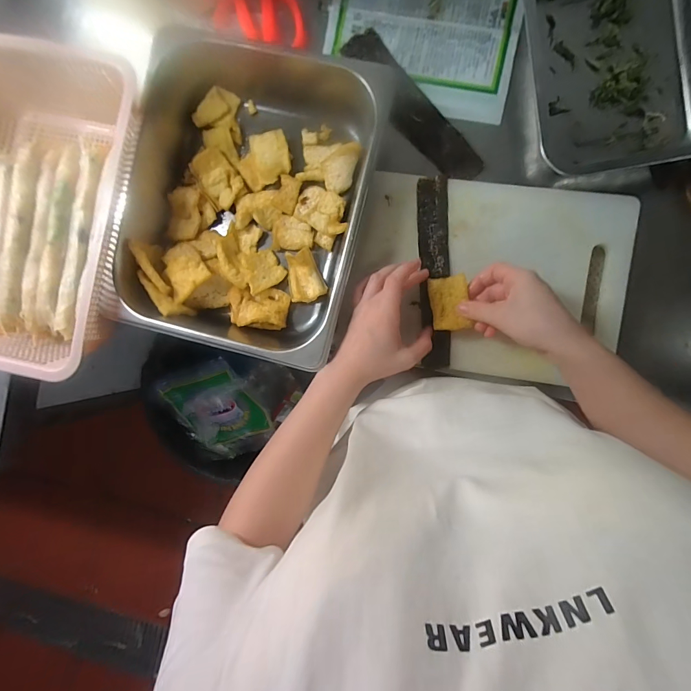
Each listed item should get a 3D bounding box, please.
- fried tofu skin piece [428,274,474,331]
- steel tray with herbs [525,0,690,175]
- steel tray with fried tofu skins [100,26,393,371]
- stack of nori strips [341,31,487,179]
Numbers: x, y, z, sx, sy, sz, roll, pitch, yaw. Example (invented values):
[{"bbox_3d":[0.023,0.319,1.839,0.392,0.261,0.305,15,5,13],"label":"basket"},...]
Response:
[{"bbox_3d":[0.113,-0.046,0.400,0.040,0.007,0.059,-8,80,19],"label":"fried tofu skin piece"},{"bbox_3d":[0.290,-0.319,0.386,0.189,0.058,0.271,-5,90,5],"label":"steel tray with herbs"},{"bbox_3d":[-0.110,-0.155,0.410,0.257,0.061,0.312,14,92,4],"label":"steel tray with fried tofu skins"},{"bbox_3d":[0.076,-0.278,0.424,0.052,0.009,0.213,-40,88,4],"label":"stack of nori strips"}]

